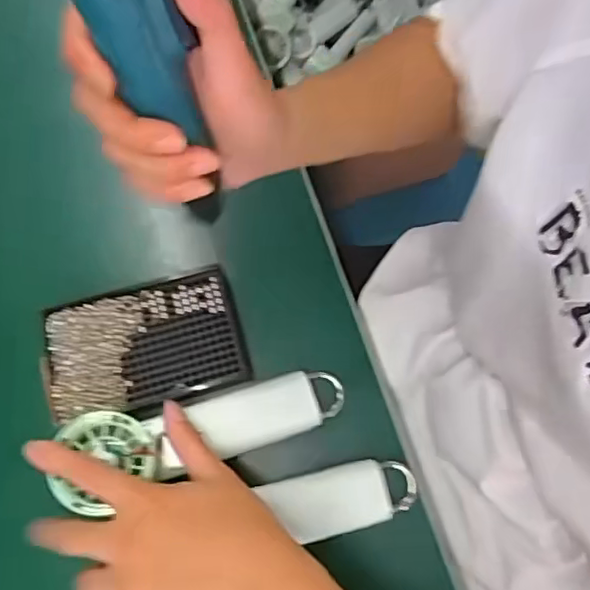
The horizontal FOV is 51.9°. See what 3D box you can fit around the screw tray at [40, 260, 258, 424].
[{"bbox_3d":[-0.111,0.037,0.445,0.139,0.012,0.093,-17,76,-4],"label":"screw tray"}]

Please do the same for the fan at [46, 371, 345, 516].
[{"bbox_3d":[-0.060,0.093,0.412,0.196,0.031,0.056,-11,75,-18],"label":"fan"}]

